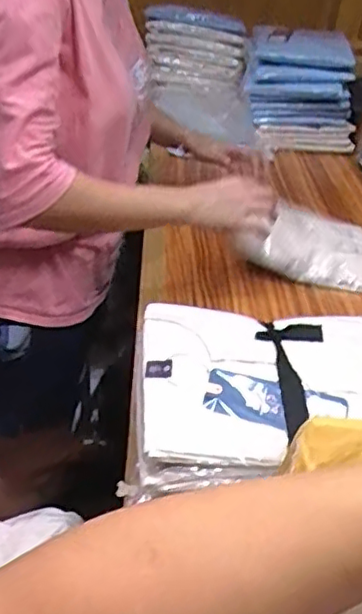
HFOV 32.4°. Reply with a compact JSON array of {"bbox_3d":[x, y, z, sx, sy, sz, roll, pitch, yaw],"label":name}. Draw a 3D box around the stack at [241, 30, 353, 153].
[{"bbox_3d":[0.273,-0.496,1.433,0.251,0.237,0.166,6,34,0],"label":"stack"}]

